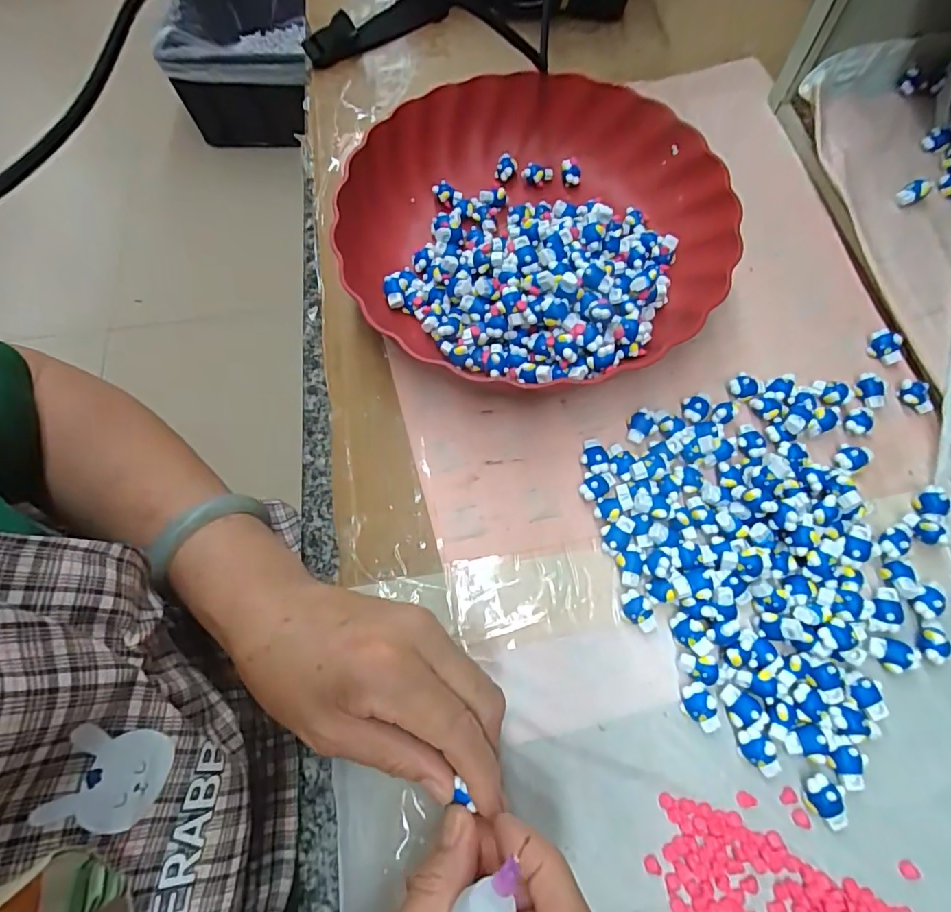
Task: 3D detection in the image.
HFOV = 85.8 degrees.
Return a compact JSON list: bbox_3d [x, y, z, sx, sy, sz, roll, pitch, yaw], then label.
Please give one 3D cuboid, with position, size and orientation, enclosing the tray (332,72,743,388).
[{"bbox_3d":[0.040,-0.154,0.339,0.241,0.045,0.240,8,69,5],"label":"tray"}]

